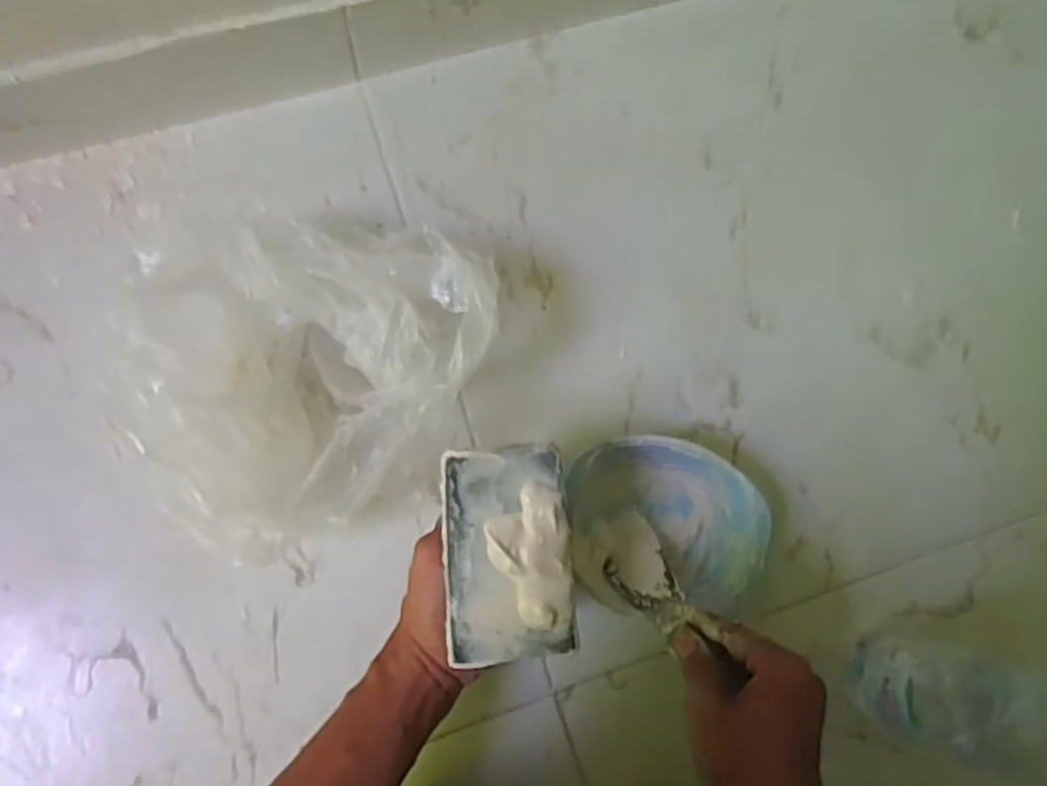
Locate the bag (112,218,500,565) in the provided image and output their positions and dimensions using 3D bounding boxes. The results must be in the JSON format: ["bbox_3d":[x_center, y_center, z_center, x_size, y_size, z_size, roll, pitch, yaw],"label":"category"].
[{"bbox_3d":[-0.129,-0.015,0.511,0.224,0.115,0.198,-19,85,-8],"label":"bag"}]

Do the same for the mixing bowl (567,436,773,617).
[{"bbox_3d":[0.099,0.094,0.553,0.136,0.050,0.117,0,83,-6],"label":"mixing bowl"}]

